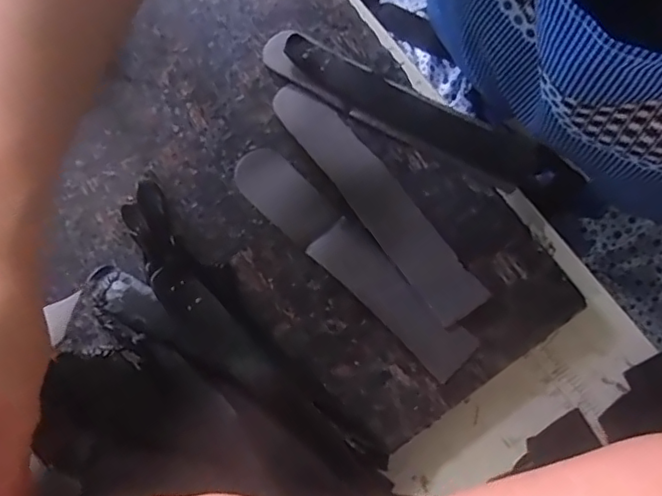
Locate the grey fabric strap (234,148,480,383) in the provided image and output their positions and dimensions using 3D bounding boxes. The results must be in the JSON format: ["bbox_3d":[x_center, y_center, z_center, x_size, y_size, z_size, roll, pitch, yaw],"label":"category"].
[{"bbox_3d":[0.013,0.005,0.364,0.186,0.009,0.035,44,83,8],"label":"grey fabric strap"}]

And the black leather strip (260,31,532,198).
[{"bbox_3d":[0.043,-0.093,0.378,0.188,0.017,0.035,29,81,6],"label":"black leather strip"}]

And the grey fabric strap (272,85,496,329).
[{"bbox_3d":[0.028,-0.034,0.370,0.034,0.009,0.185,-36,80,-6],"label":"grey fabric strap"}]

